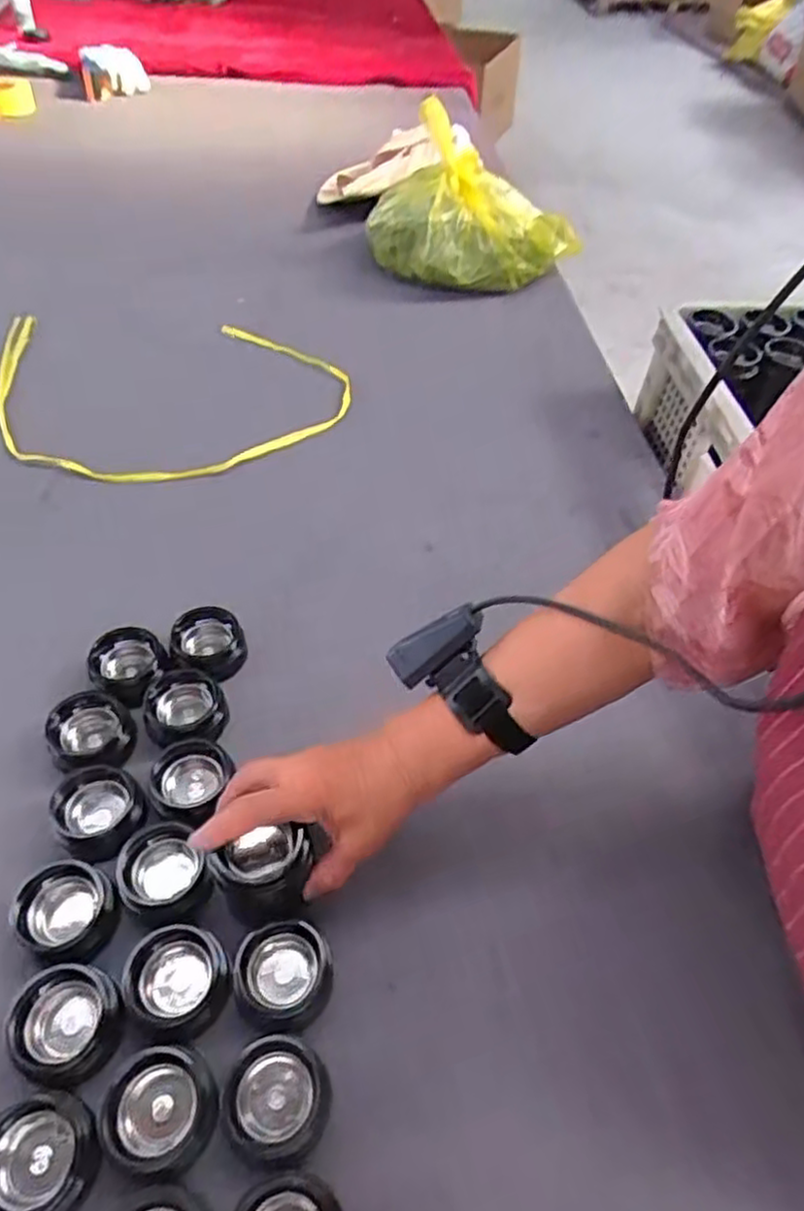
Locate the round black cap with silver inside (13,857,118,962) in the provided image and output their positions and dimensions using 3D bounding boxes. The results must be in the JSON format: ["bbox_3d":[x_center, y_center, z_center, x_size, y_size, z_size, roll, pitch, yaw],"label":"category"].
[{"bbox_3d":[-0.234,0.216,0.503,0.062,0.042,0.070,-27,57,-24],"label":"round black cap with silver inside"}]

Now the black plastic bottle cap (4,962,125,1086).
[{"bbox_3d":[-0.215,0.270,0.460,0.058,0.047,0.065,-20,54,-19],"label":"black plastic bottle cap"}]

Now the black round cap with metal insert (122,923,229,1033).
[{"bbox_3d":[-0.149,0.243,0.475,0.057,0.039,0.061,2,50,-2],"label":"black round cap with metal insert"}]

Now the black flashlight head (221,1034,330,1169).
[{"bbox_3d":[-0.077,0.301,0.438,0.059,0.031,0.064,-12,52,-13],"label":"black flashlight head"}]

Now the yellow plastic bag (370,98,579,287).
[{"bbox_3d":[0.111,-0.595,1.085,0.275,0.164,0.195,28,54,18],"label":"yellow plastic bag"}]

